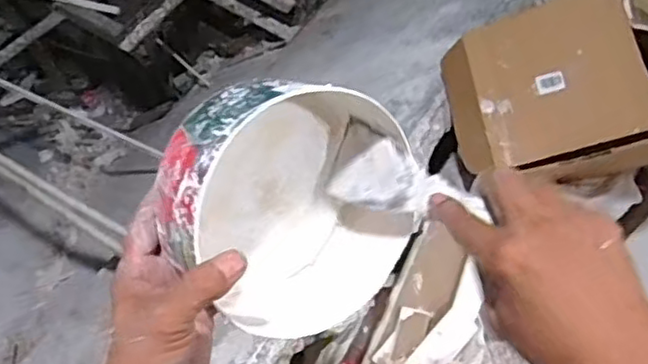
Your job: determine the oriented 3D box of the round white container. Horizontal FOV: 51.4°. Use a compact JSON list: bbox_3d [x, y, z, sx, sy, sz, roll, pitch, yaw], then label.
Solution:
[{"bbox_3d":[-0.027,0.018,0.478,0.095,0.177,0.173,21,85,48],"label":"round white container"}]

